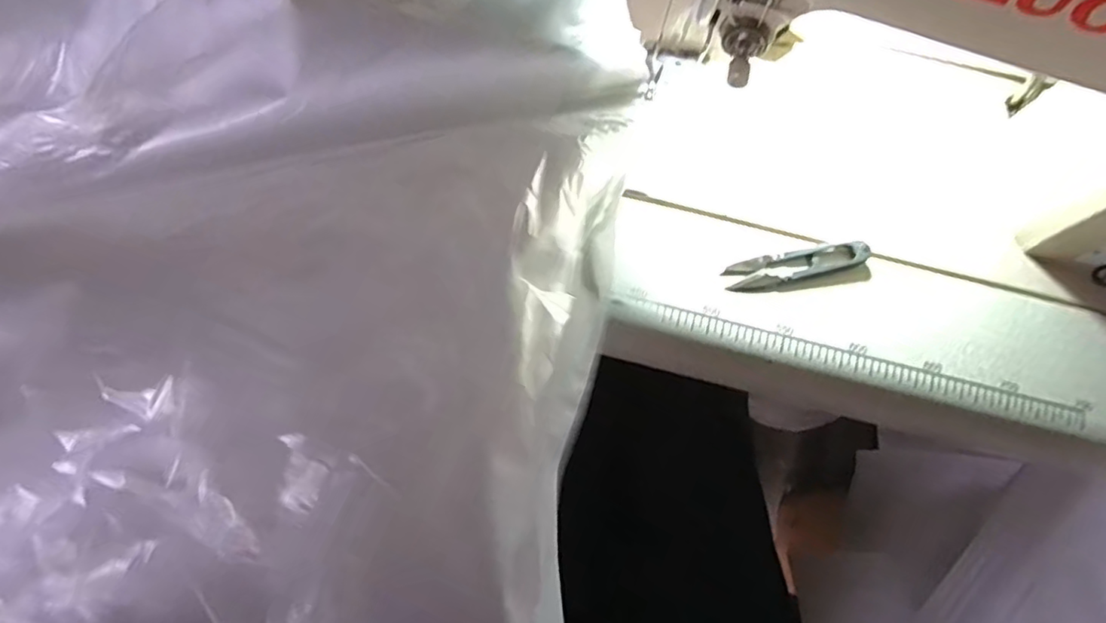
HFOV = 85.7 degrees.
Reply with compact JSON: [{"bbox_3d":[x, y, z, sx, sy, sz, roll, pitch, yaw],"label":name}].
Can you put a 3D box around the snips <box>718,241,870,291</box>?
[{"bbox_3d":[0.168,-0.032,0.410,0.098,0.008,0.022,-10,75,-4],"label":"snips"}]

